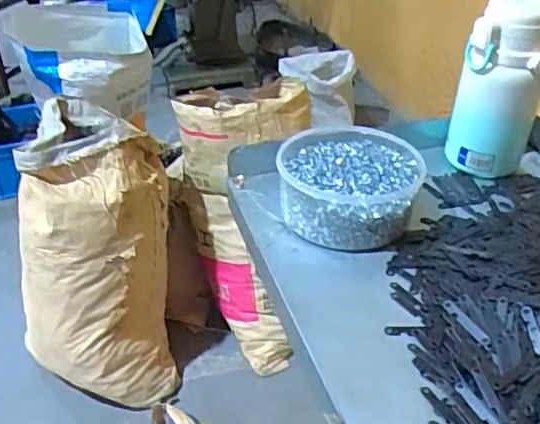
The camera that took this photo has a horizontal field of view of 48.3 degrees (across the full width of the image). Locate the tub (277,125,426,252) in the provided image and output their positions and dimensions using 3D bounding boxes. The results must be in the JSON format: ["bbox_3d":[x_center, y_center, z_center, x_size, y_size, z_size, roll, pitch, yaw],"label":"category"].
[{"bbox_3d":[0.086,-0.033,0.655,0.142,0.062,0.165,6,36,8],"label":"tub"}]

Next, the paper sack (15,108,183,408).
[{"bbox_3d":[-0.406,0.109,1.390,0.357,0.702,0.283,-7,14,-10],"label":"paper sack"}]

